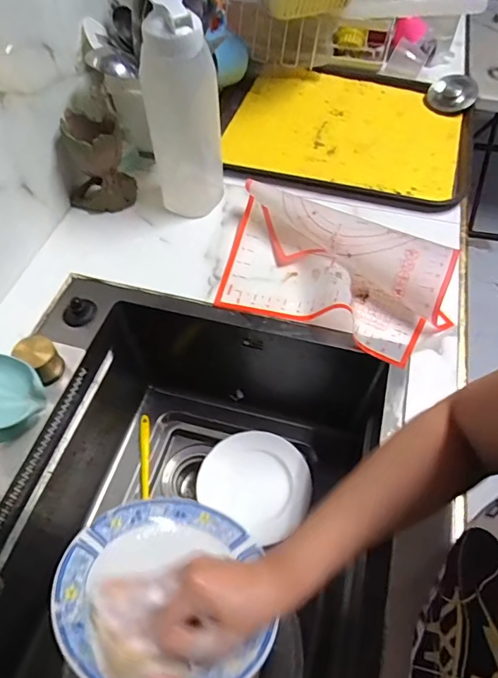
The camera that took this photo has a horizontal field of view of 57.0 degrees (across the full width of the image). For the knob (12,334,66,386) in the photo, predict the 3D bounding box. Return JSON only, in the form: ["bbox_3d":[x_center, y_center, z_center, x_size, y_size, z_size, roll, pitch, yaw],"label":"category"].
[{"bbox_3d":[-0.238,0.024,0.529,0.046,0.051,0.038,37,64,23],"label":"knob"}]

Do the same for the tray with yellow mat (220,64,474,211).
[{"bbox_3d":[0.179,-0.369,0.817,0.407,0.034,0.362,11,58,5],"label":"tray with yellow mat"}]

